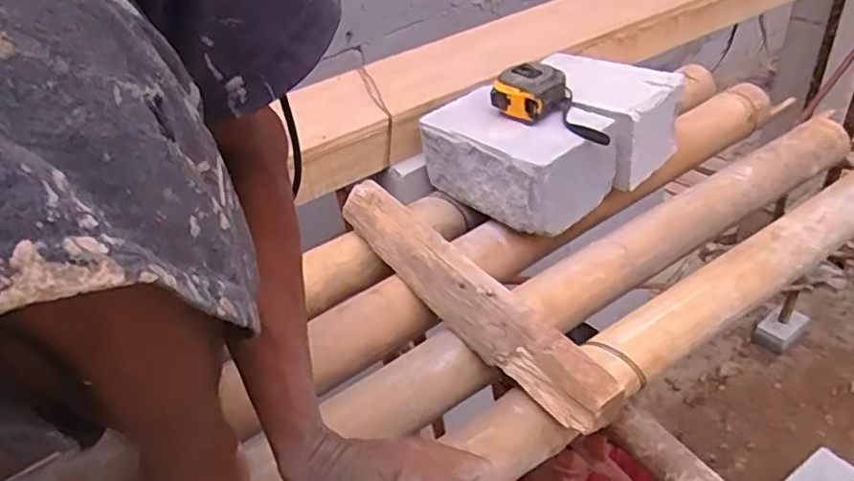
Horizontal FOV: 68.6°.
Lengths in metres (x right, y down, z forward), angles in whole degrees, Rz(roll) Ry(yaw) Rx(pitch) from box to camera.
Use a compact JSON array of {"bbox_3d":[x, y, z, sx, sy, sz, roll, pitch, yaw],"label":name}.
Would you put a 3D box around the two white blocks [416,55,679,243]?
[{"bbox_3d":[0.149,-0.125,0.745,0.258,0.096,0.203,-30,44,-24],"label":"two white blocks"}]

